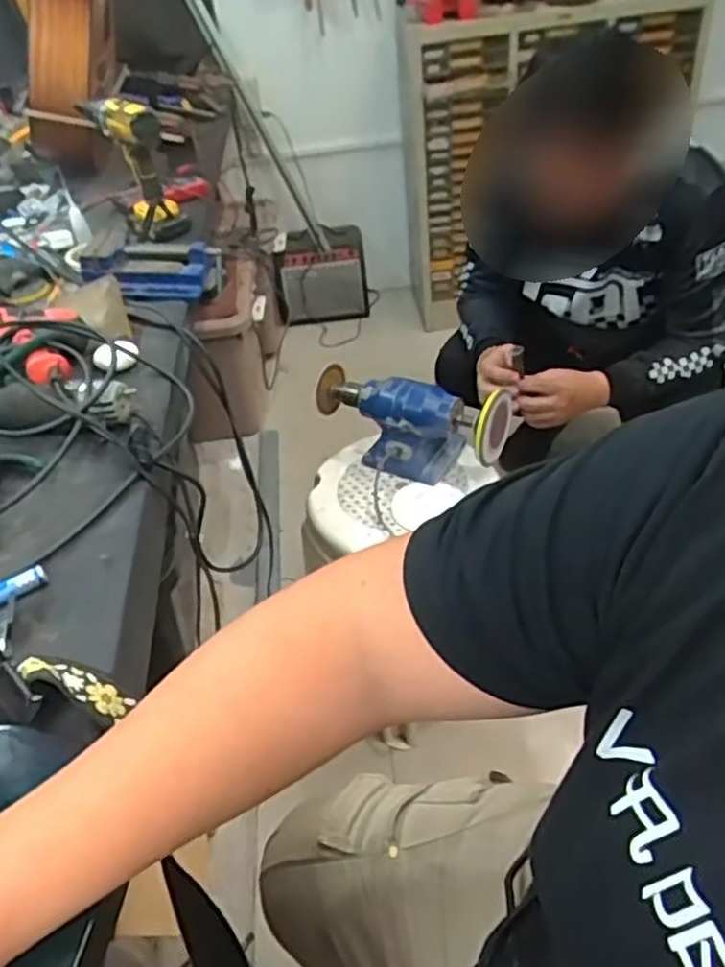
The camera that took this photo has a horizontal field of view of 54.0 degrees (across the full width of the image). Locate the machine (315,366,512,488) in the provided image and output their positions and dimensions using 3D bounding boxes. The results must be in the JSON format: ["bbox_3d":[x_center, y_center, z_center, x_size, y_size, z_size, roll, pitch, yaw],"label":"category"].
[{"bbox_3d":[0.071,-0.100,1.190,0.345,0.145,0.118,14,45,23],"label":"machine"}]

